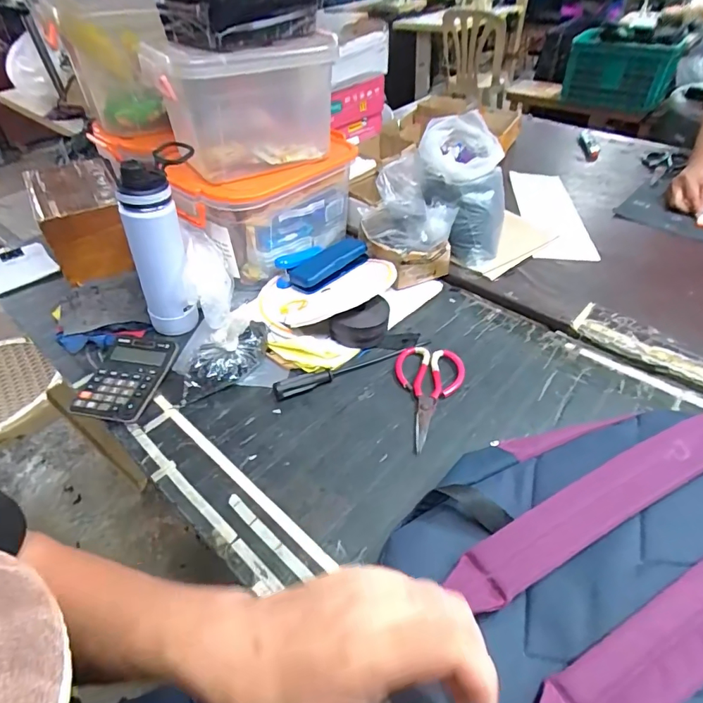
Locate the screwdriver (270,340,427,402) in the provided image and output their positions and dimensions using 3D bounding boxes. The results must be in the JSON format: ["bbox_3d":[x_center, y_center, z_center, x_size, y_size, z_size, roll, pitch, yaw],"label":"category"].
[{"bbox_3d":[0.008,0.020,0.671,0.256,0.028,0.023,-21,47,-18],"label":"screwdriver"}]

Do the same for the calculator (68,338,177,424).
[{"bbox_3d":[-0.330,0.038,0.655,0.111,0.024,0.145,2,44,5],"label":"calculator"}]

